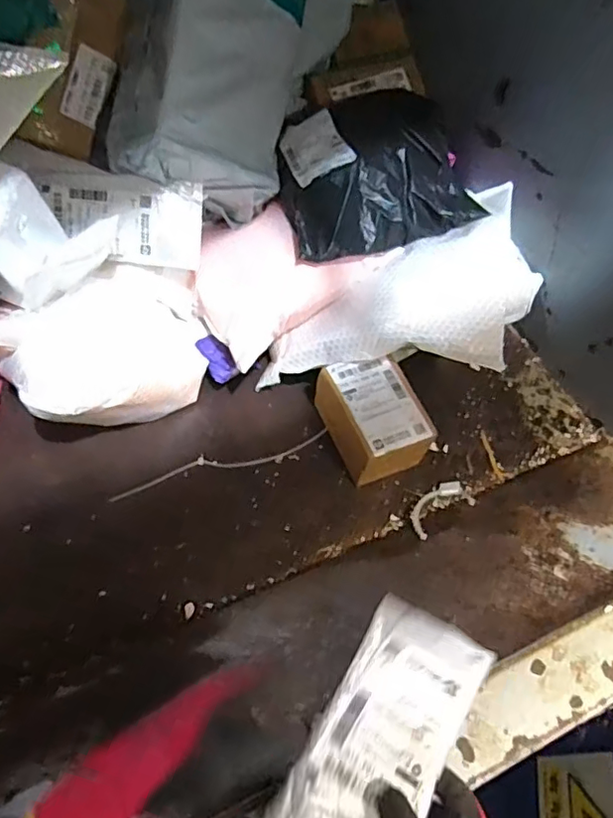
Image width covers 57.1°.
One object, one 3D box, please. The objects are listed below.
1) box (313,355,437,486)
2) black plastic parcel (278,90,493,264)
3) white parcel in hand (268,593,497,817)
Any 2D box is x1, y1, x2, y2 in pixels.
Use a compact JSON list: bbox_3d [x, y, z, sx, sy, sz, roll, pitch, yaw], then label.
[{"bbox_3d":[0.078,0.011,0.686,0.096,0.082,0.134,-21,63,-16],"label":"box"},{"bbox_3d":[0.075,-0.307,0.713,0.246,0.068,0.232,-18,62,-14],"label":"black plastic parcel"},{"bbox_3d":[0.058,0.250,0.426,0.095,0.027,0.217,31,54,14],"label":"white parcel in hand"}]

